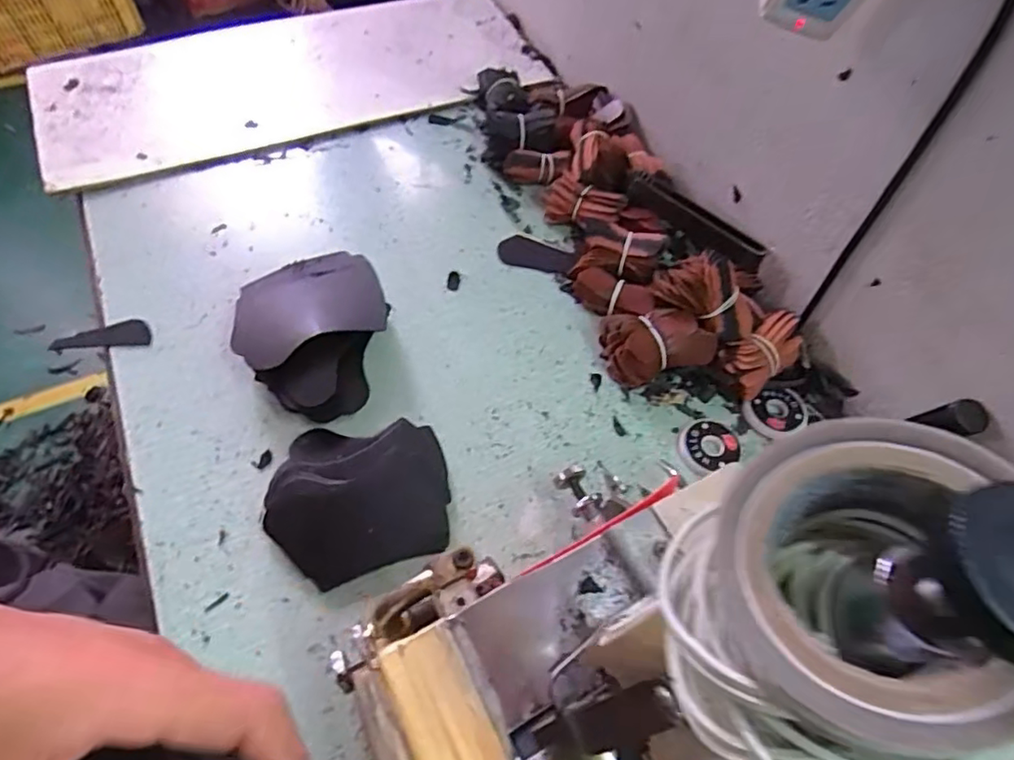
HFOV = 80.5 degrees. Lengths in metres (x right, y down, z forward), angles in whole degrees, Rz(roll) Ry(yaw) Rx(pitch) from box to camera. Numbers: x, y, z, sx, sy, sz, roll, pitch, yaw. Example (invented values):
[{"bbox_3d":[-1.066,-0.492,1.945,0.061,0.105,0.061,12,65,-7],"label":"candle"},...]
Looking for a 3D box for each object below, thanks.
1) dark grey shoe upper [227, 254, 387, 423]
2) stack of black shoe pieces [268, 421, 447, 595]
[{"bbox_3d":[-0.157,-0.036,0.494,0.116,0.049,0.138,-17,60,-14],"label":"dark grey shoe upper"},{"bbox_3d":[-0.109,0.085,0.440,0.127,0.021,0.114,-7,58,-8],"label":"stack of black shoe pieces"}]

